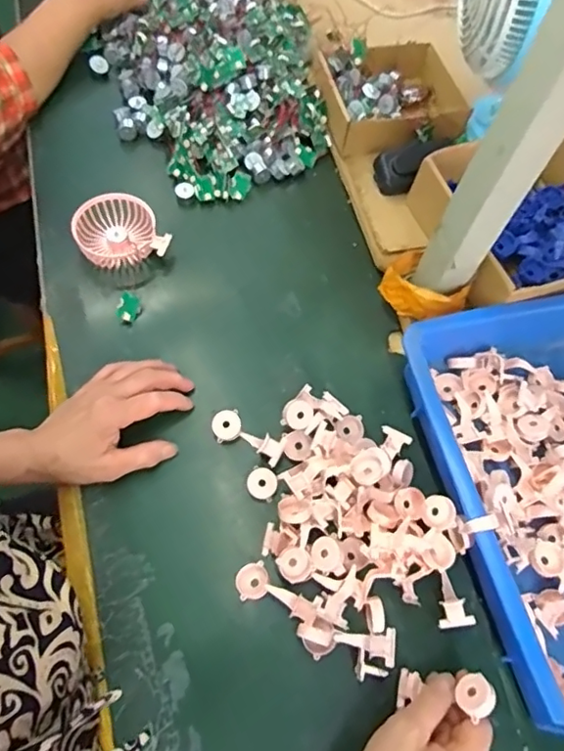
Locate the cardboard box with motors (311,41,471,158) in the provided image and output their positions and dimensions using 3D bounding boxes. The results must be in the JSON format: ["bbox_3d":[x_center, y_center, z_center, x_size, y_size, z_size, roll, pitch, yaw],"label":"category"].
[{"bbox_3d":[0.147,-0.349,0.719,0.194,0.059,0.157,-11,66,-11],"label":"cardboard box with motors"}]

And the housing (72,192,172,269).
[{"bbox_3d":[-0.185,-0.161,0.641,0.089,0.034,0.090,2,64,-4],"label":"housing"}]

